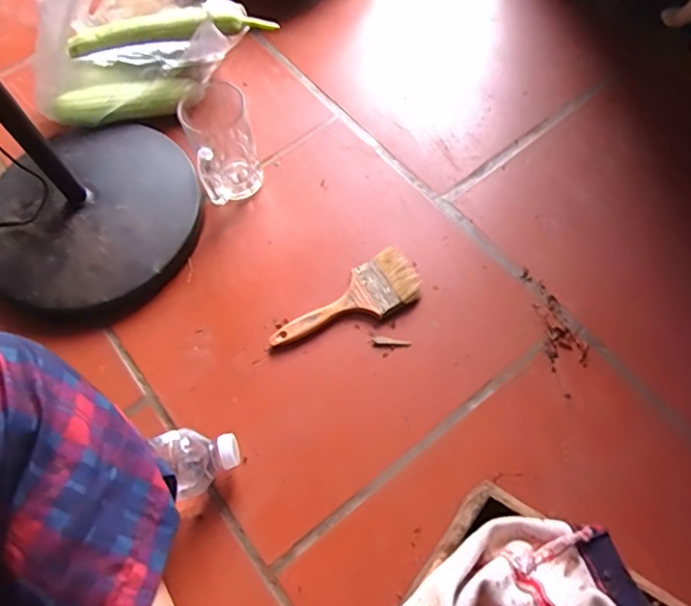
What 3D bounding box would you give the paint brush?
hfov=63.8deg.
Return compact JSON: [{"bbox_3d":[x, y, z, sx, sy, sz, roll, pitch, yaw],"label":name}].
[{"bbox_3d":[0.002,0.005,0.624,0.175,0.013,0.068,-32,67,-11],"label":"paint brush"}]

